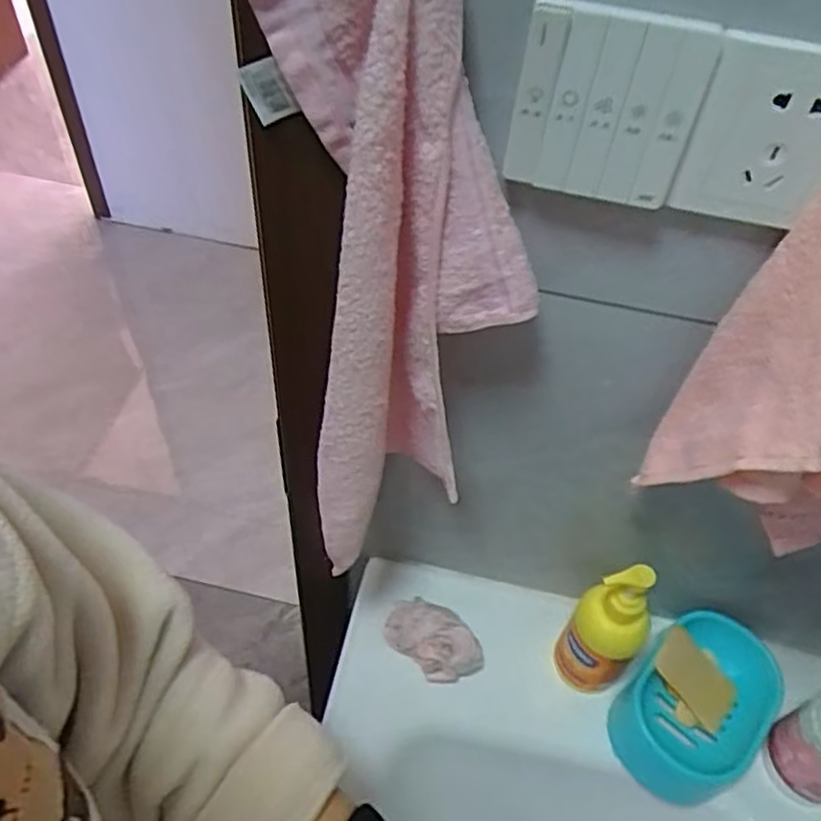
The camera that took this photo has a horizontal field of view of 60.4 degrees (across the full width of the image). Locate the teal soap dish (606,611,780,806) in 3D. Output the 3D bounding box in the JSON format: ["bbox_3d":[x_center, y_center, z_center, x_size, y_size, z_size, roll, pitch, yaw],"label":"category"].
[{"bbox_3d":[0.257,0.266,0.635,0.113,0.081,0.149,36,56,23],"label":"teal soap dish"}]

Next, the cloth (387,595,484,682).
[{"bbox_3d":[0.022,0.216,0.663,0.093,0.039,0.054,32,54,21],"label":"cloth"}]

